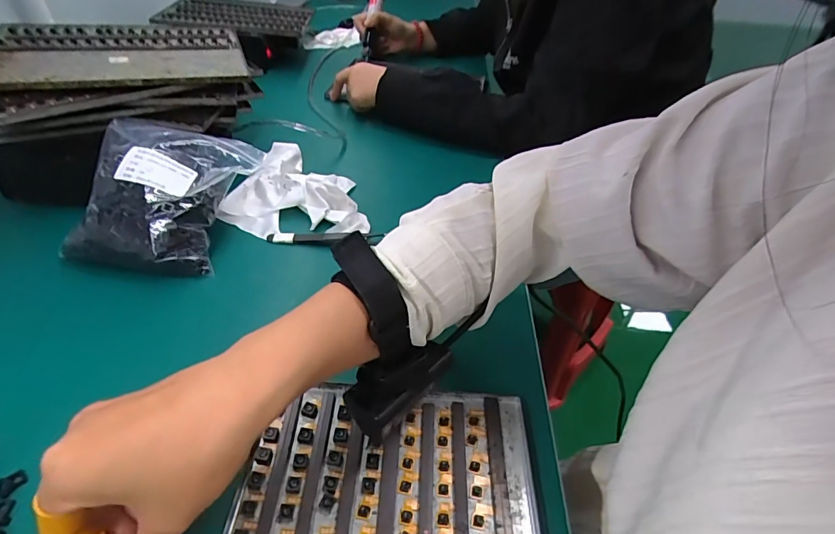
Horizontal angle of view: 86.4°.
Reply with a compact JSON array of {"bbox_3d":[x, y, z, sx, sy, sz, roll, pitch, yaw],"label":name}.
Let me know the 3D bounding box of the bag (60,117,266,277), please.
[{"bbox_3d":[-0.243,-0.072,0.428,0.130,0.073,0.157,7,42,2],"label":"bag"}]

